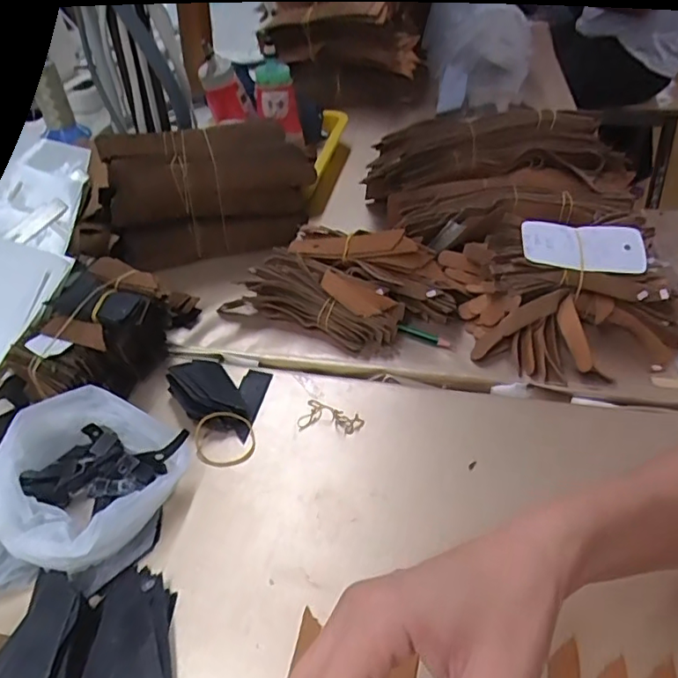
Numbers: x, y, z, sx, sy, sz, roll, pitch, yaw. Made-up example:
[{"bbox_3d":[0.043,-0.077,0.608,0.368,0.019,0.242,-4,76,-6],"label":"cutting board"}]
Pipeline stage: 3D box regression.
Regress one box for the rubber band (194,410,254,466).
[{"bbox_3d":[-0.088,0.078,0.437,0.046,0.011,0.044,2,60,-3],"label":"rubber band"}]

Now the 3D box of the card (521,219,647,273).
[{"bbox_3d":[0.218,-0.082,0.505,0.101,0.009,0.051,2,60,7],"label":"card"}]

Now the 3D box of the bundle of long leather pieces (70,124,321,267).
[{"bbox_3d":[-0.156,-0.151,0.612,0.253,0.123,0.093,-7,42,-8],"label":"bundle of long leather pieces"}]

